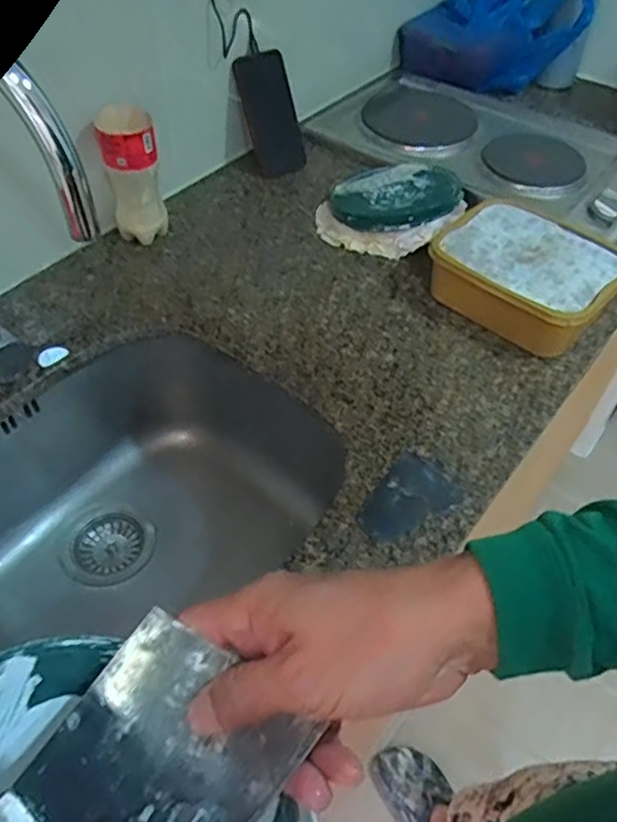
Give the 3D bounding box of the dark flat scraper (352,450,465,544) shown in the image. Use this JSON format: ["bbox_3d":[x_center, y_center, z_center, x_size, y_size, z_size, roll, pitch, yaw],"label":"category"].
[{"bbox_3d":[0.089,0.082,0.612,0.098,0.004,0.068,-35,59,-27],"label":"dark flat scraper"}]

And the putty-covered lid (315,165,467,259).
[{"bbox_3d":[0.114,-0.284,0.886,0.174,0.052,0.192,27,54,20],"label":"putty-covered lid"}]

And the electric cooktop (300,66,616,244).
[{"bbox_3d":[0.282,-0.432,1.021,0.512,0.036,0.303,31,56,22],"label":"electric cooktop"}]

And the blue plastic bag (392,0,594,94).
[{"bbox_3d":[0.313,-0.647,1.119,0.185,0.153,0.288,-28,56,-23],"label":"blue plastic bag"}]

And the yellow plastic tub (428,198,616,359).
[{"bbox_3d":[0.254,-0.161,0.780,0.202,0.070,0.159,36,58,25],"label":"yellow plastic tub"}]

